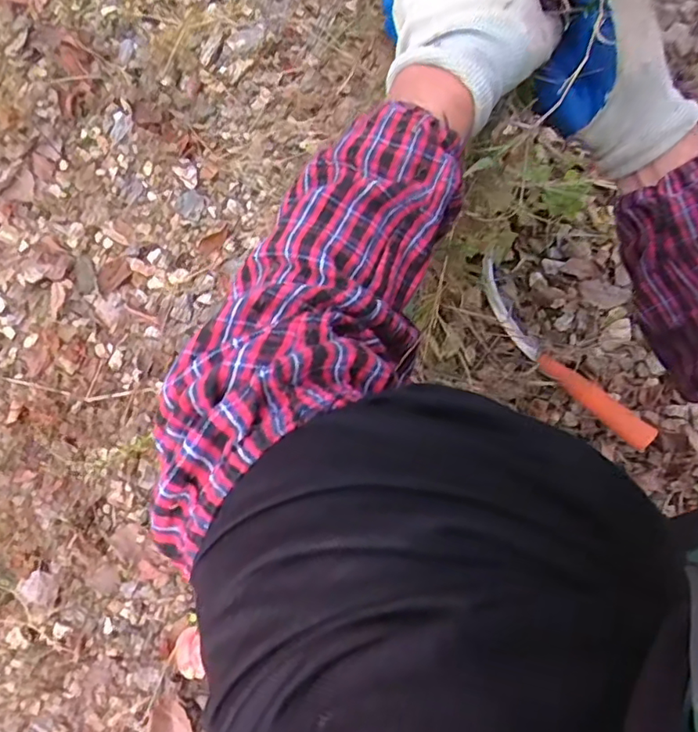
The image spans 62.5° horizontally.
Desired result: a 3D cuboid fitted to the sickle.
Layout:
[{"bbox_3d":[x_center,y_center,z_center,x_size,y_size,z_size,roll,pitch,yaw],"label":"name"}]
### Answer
[{"bbox_3d":[0.218,-0.007,0.605,0.043,0.039,0.250,-42,83,-7],"label":"sickle"}]

